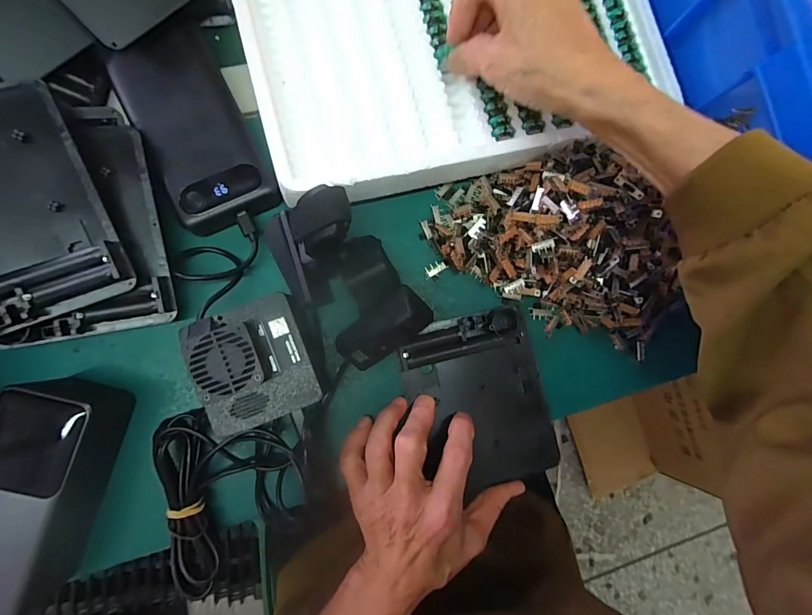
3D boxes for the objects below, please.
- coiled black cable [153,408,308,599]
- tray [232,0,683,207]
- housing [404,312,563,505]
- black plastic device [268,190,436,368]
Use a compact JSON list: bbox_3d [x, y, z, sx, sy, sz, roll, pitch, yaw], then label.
[{"bbox_3d":[-0.114,0.124,0.267,0.089,0.027,0.111,-10,86,-7],"label":"coiled black cable"},{"bbox_3d":[0.037,-0.248,0.299,0.323,0.023,0.293,-14,86,-7],"label":"tray"},{"bbox_3d":[0.058,0.072,0.298,0.105,0.016,0.126,-14,86,-7],"label":"housing"},{"bbox_3d":[-0.035,-0.016,0.261,0.072,0.078,0.111,-35,89,-8],"label":"black plastic device"}]

